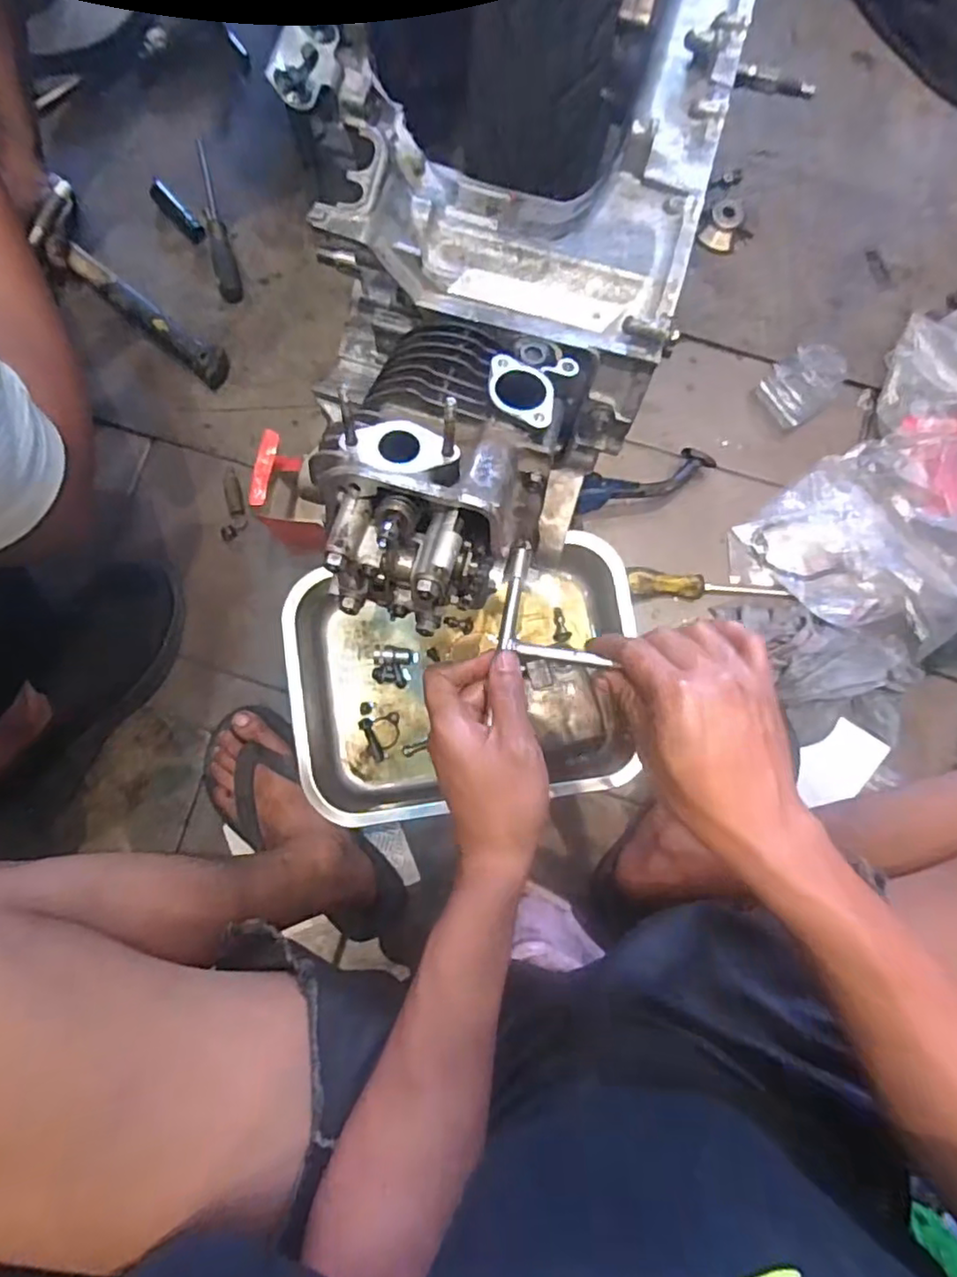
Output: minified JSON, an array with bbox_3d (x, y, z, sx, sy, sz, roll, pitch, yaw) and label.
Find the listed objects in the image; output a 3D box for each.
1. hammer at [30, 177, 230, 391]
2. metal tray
[{"bbox_3d":[-0.413,-0.396,0.709,0.086,0.058,0.294,-43,85,-4],"label":"hammer"},{"bbox_3d":[-0.010,0.043,0.641,0.344,0.077,0.244,-10,83,-1],"label":"metal tray"}]

